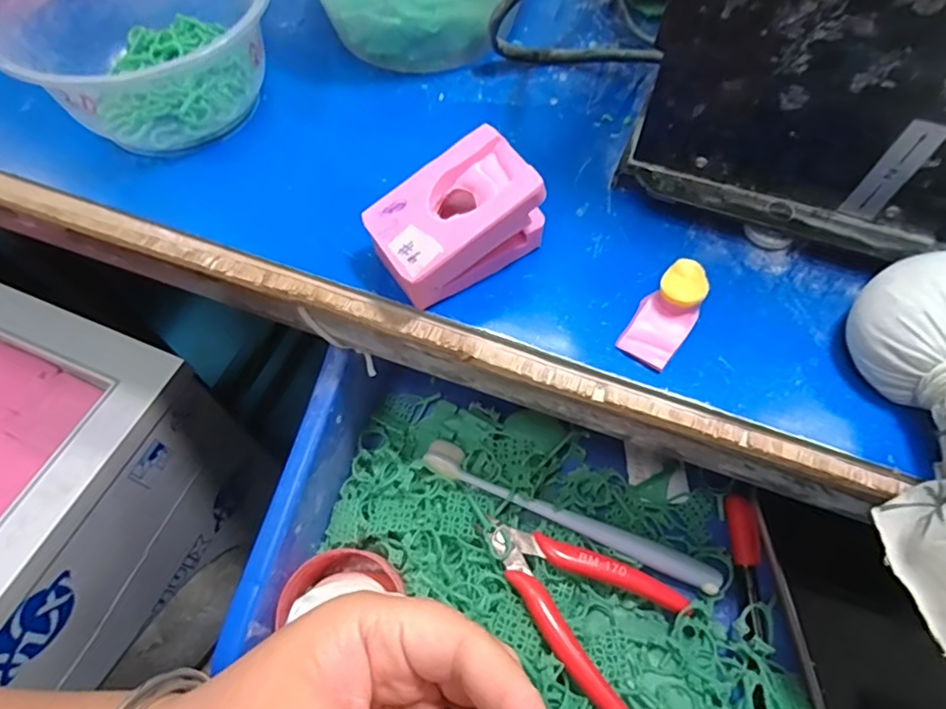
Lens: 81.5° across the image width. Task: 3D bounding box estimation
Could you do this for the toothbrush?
[{"bbox_3d":[0.056,0.096,0.325,0.182,0.021,0.020,22,63,12],"label":"toothbrush"}]

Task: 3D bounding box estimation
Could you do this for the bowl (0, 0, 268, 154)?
[{"bbox_3d":[-0.175,-0.172,0.303,0.131,0.063,0.111,-23,63,-12],"label":"bowl"}]

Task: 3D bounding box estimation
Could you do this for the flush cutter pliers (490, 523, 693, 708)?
[{"bbox_3d":[0.057,0.131,0.301,0.107,0.013,0.072,37,67,18],"label":"flush cutter pliers"}]

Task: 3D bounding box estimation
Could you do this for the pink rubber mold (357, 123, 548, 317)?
[{"bbox_3d":[-0.009,-0.059,0.247,0.072,0.048,0.045,-29,65,-15],"label":"pink rubber mold"}]

